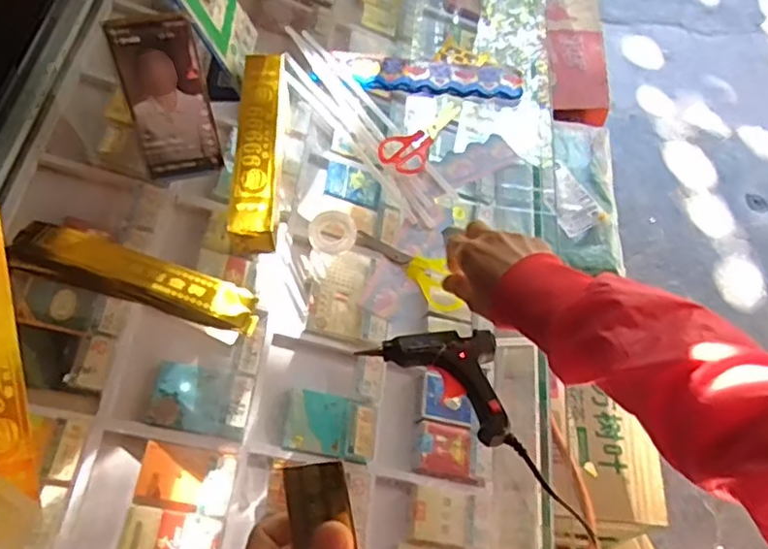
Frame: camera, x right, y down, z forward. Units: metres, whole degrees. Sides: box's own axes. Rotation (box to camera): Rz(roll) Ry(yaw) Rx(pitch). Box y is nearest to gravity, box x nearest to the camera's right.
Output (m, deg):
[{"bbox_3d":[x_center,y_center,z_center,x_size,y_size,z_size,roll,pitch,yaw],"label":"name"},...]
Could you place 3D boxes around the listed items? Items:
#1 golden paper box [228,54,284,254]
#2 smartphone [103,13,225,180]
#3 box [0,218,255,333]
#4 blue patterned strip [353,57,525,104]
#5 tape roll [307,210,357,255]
[{"bbox_3d":[-0.128,-0.133,0.660,0.043,0.035,0.235,-1,61,-4],"label":"golden paper box"},{"bbox_3d":[-0.207,-0.166,0.614,0.075,0.159,0.015,-13,38,-10],"label":"smartphone"},{"bbox_3d":[-0.234,0.000,0.600,0.244,0.028,0.045,16,61,6],"label":"box"},{"bbox_3d":[0.066,-0.235,0.753,0.192,0.023,0.061,7,61,1],"label":"blue patterned strip"},{"bbox_3d":[-0.052,-0.042,0.641,0.047,0.017,0.042,-14,63,-11],"label":"tape roll"}]

